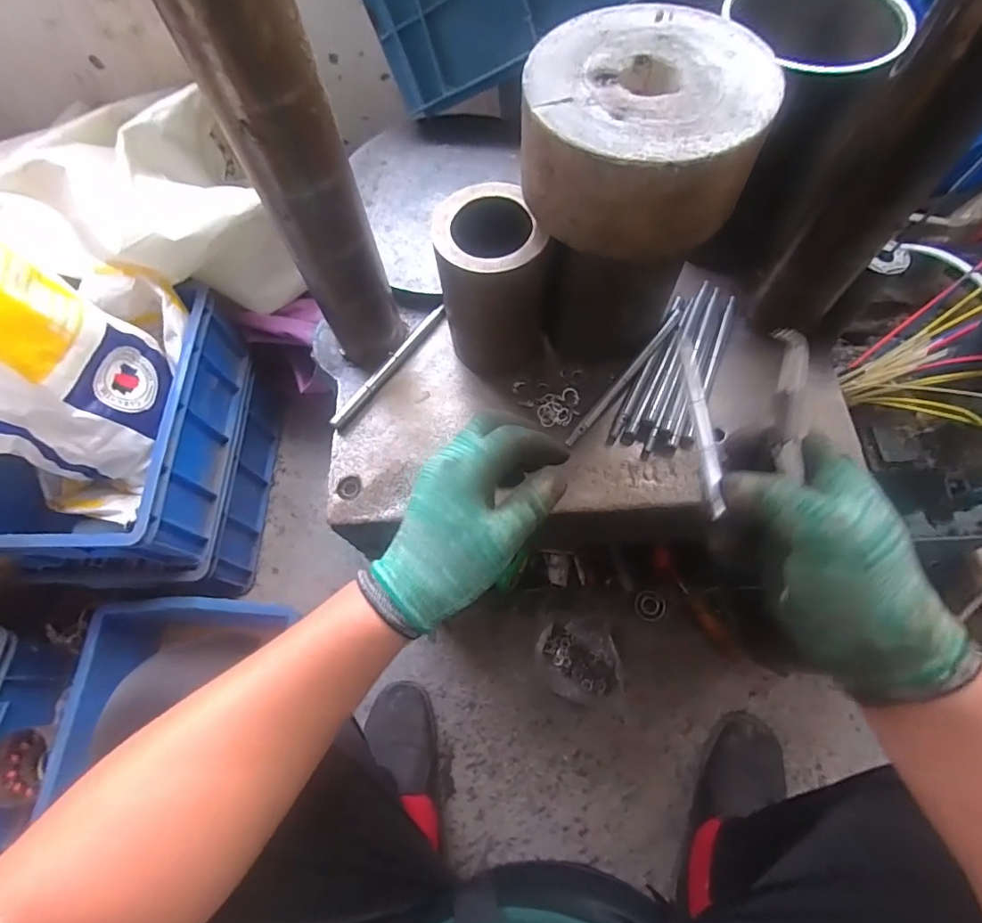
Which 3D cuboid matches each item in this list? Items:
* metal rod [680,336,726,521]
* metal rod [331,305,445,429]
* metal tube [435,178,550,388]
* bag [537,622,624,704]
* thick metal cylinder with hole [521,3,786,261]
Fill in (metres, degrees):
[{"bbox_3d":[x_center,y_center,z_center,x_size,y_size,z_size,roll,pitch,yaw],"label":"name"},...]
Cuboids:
[{"bbox_3d":[0.137,-0.033,0.328,0.012,0.010,0.146,5,52,5],"label":"metal rod"},{"bbox_3d":[-0.096,-0.091,0.476,0.009,0.014,0.157,32,73,15],"label":"metal rod"},{"bbox_3d":[0.004,-0.143,0.424,0.088,0.133,0.095,-15,67,-3],"label":"metal tube"},{"bbox_3d":[0.127,0.295,0.740,0.118,0.070,0.115,-8,67,0],"label":"bag"},{"bbox_3d":[0.095,-0.205,0.317,0.138,0.067,0.136,21,70,12],"label":"thick metal cylinder with hole"}]

